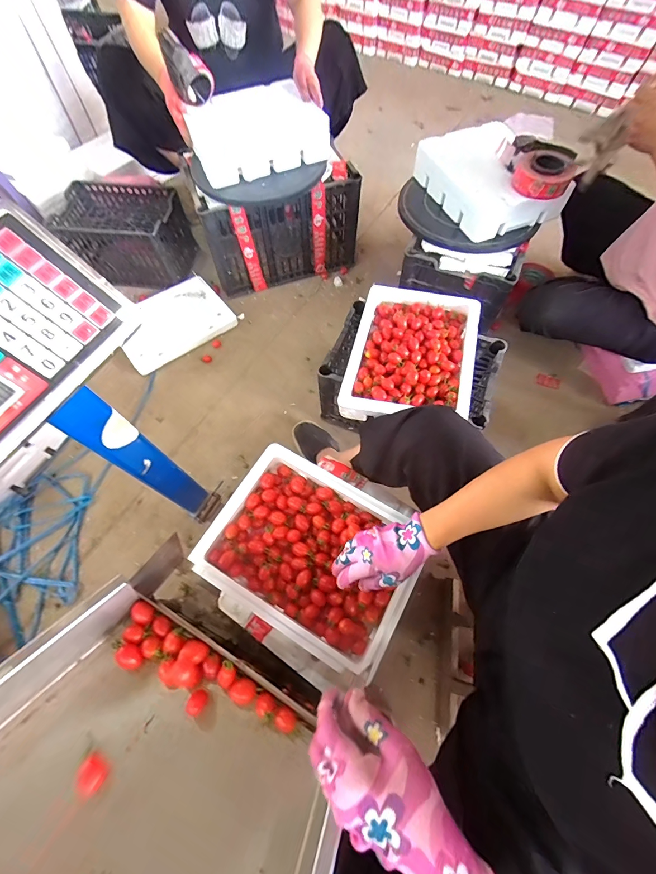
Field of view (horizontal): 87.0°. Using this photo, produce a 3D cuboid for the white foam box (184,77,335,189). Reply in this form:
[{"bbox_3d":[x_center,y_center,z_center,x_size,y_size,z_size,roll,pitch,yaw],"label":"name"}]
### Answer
[{"bbox_3d":[-0.190,-0.840,0.946,0.347,0.104,0.217,-20,68,-6],"label":"white foam box"}]

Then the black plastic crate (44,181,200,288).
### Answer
[{"bbox_3d":[-0.669,-0.685,1.167,0.353,0.182,0.248,4,68,3],"label":"black plastic crate"}]

